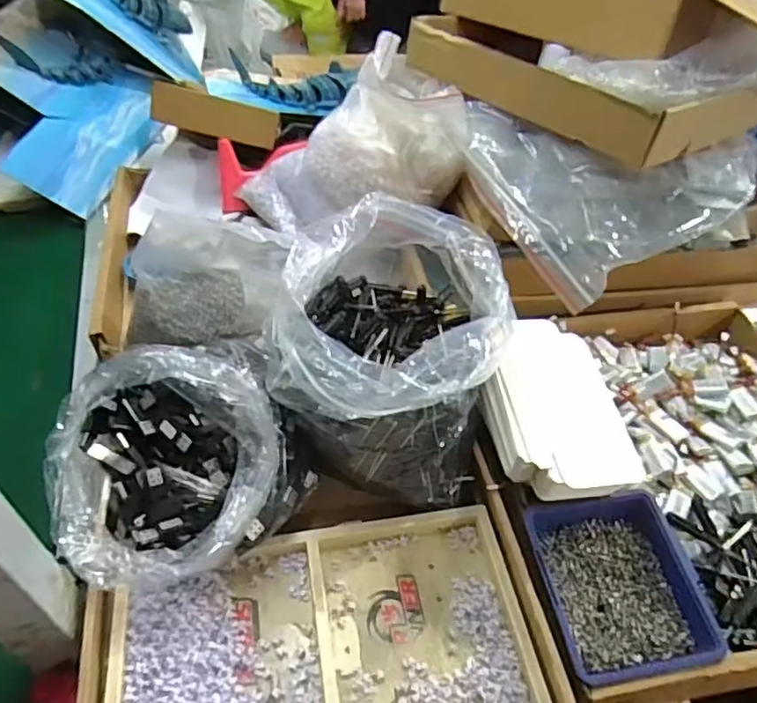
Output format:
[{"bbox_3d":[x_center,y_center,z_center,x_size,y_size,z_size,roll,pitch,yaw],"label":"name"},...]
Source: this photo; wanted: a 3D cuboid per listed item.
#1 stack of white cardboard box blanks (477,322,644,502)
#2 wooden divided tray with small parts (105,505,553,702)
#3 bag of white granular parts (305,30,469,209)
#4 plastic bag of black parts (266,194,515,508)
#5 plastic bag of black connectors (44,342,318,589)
[{"bbox_3d":[0.152,0.048,0.542,0.108,0.046,0.174,-7,49,-10],"label":"stack of white cardboard box blanks"},{"bbox_3d":[-0.041,0.238,0.488,0.321,0.027,0.189,-8,49,-11],"label":"wooden divided tray with small parts"},{"bbox_3d":[0.004,-0.280,0.754,0.184,0.153,0.184,1,48,-3],"label":"bag of white granular parts"},{"bbox_3d":[0.011,-0.002,0.549,0.181,0.186,0.202,10,49,5],"label":"plastic bag of black parts"},{"bbox_3d":[-0.173,0.093,0.531,0.204,0.129,0.194,-25,55,-24],"label":"plastic bag of black connectors"}]

